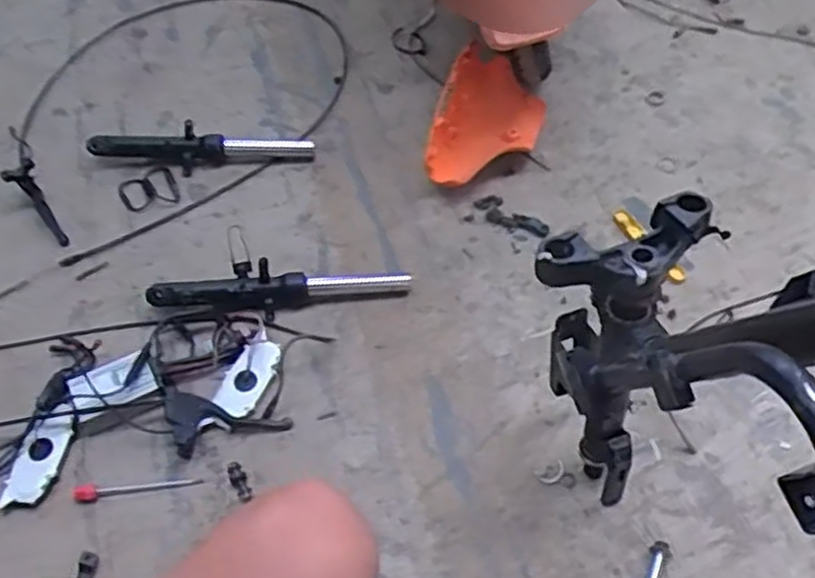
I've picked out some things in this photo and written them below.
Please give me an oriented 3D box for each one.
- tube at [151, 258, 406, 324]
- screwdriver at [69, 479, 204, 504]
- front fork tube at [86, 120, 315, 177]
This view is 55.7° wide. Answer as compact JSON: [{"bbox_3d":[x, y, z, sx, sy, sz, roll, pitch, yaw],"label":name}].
[{"bbox_3d":[-0.177,0.002,1.075,0.359,0.045,0.066,0,54,2],"label":"tube"},{"bbox_3d":[-0.326,0.238,0.933,0.148,0.017,0.021,-9,54,-4],"label":"screwdriver"},{"bbox_3d":[-0.337,-0.226,1.254,0.368,0.043,0.074,0,54,2],"label":"front fork tube"}]

